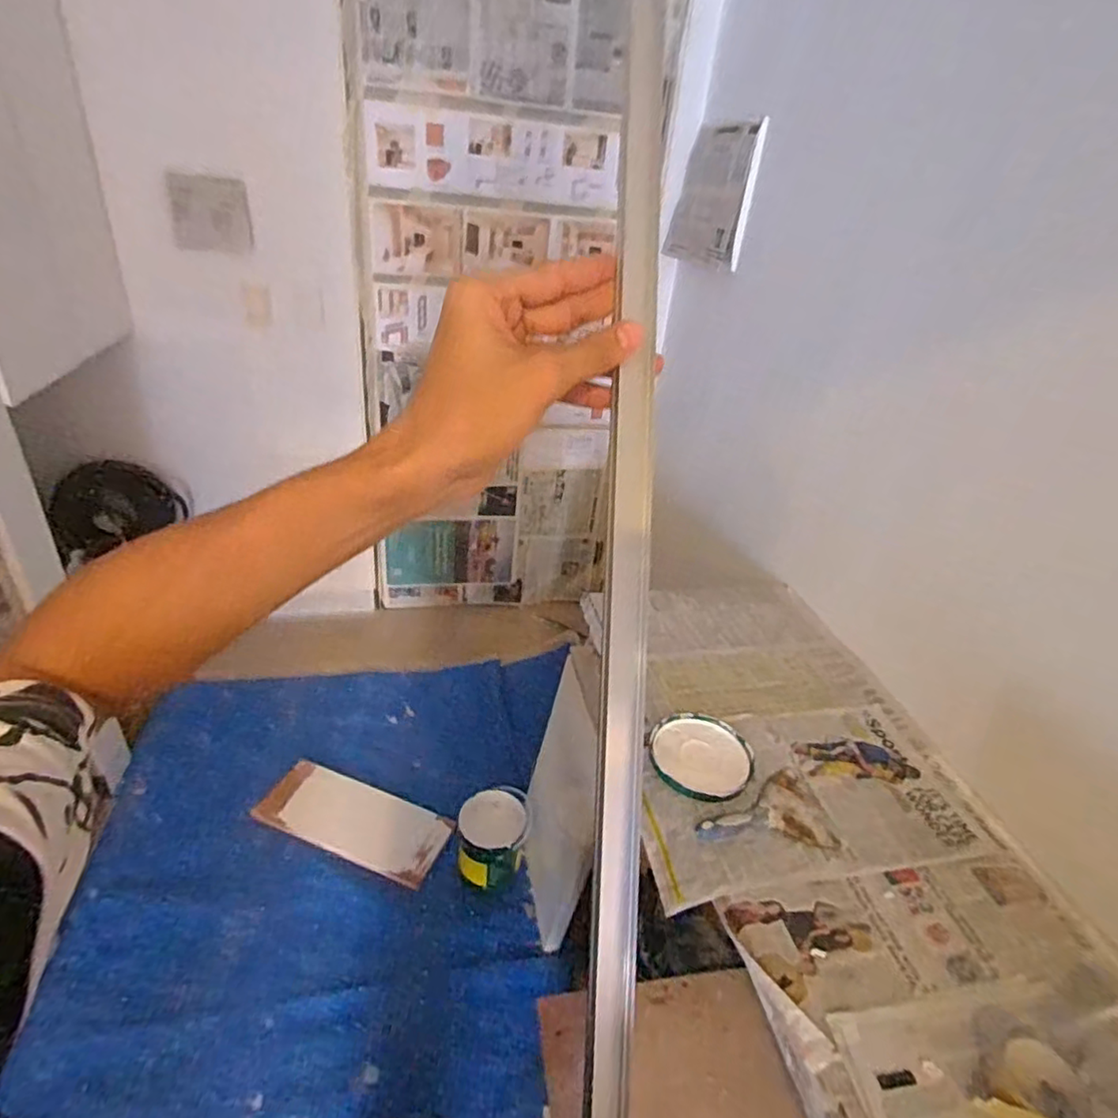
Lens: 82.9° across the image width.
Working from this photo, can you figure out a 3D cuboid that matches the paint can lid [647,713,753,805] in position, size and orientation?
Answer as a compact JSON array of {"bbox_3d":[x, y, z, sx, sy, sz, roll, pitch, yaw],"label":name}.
[{"bbox_3d":[0.237,0.328,1.065,0.170,0.018,0.167,5,31,-3],"label":"paint can lid"}]

